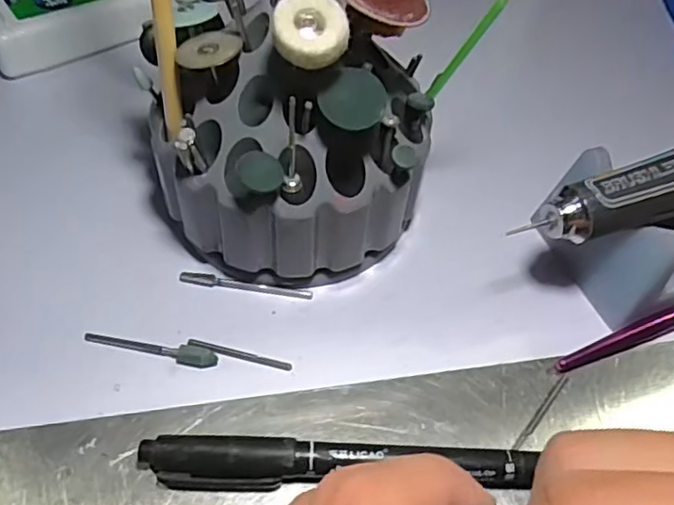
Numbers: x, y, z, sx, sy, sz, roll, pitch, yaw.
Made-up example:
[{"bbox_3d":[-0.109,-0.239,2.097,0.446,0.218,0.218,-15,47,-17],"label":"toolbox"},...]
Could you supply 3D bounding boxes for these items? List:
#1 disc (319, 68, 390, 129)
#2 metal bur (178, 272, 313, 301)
[{"bbox_3d":[0.006,-0.047,0.192,0.019,0.004,0.022,34,69,9],"label":"disc"},{"bbox_3d":[-0.034,0.012,0.235,0.050,0.004,0.004,7,52,0],"label":"metal bur"}]

